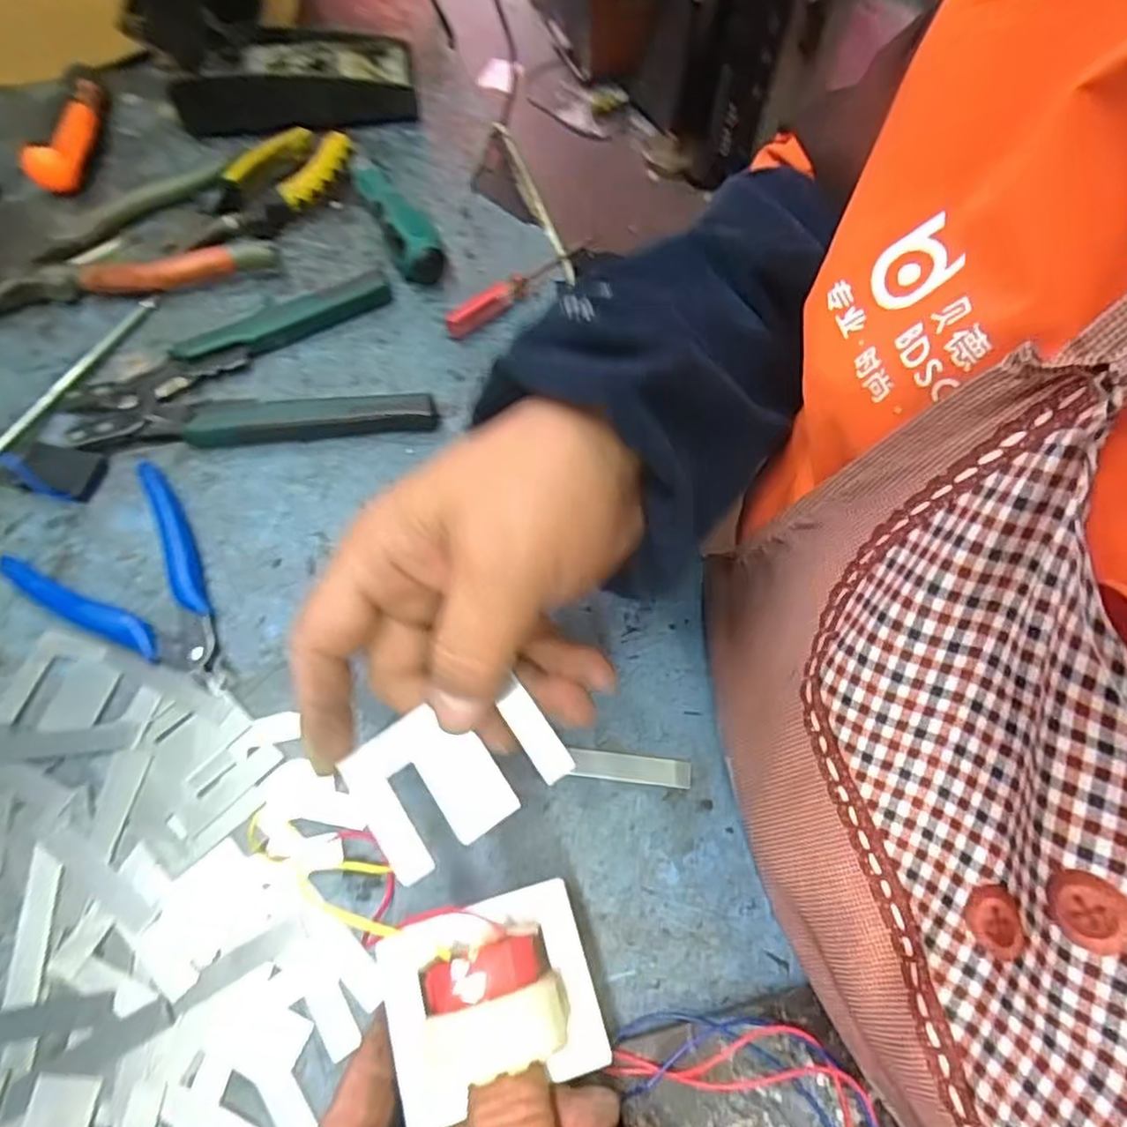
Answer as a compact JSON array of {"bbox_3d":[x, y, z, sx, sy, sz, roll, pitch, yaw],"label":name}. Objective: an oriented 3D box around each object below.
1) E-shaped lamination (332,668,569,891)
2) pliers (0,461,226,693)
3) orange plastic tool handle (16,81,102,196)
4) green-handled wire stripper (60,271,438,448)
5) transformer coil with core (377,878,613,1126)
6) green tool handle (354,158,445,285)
[{"bbox_3d":[-0.037,0.068,0.238,0.067,0.004,0.046,-33,76,-9],"label":"E-shaped lamination"},{"bbox_3d":[-0.194,0.014,0.327,0.077,0.011,0.118,-41,72,-21],"label":"pliers"},{"bbox_3d":[-0.321,-0.279,0.458,0.031,0.024,0.084,-3,63,-5],"label":"orange plastic tool handle"},{"bbox_3d":[-0.169,-0.107,0.386,0.177,0.016,0.104,-10,64,-8],"label":"green-handled wire stripper"},{"bbox_3d":[-0.024,0.140,0.229,0.068,0.036,0.062,-14,64,-10],"label":"transformer coil with core"},{"bbox_3d":[-0.104,-0.218,0.438,0.029,0.028,0.111,-19,66,-12],"label":"green tool handle"}]

